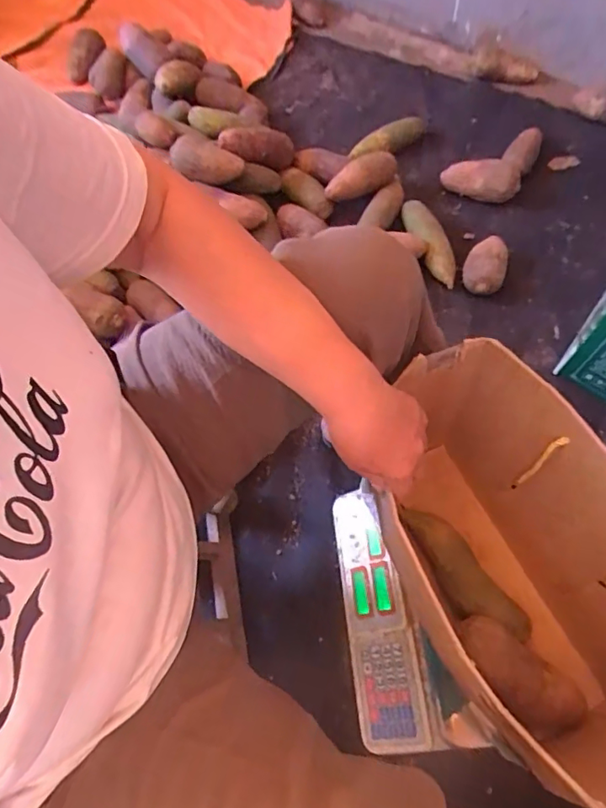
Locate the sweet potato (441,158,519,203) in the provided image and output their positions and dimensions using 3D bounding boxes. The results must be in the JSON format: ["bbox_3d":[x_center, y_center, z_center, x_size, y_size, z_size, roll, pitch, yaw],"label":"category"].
[{"bbox_3d":[0.367,-0.460,1.101,0.156,0.069,0.067,9,63,8],"label":"sweet potato"}]

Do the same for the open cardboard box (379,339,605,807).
[{"bbox_3d":[0.207,0.157,0.546,0.165,0.265,0.373,-23,63,-8],"label":"open cardboard box"}]

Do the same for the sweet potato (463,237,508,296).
[{"bbox_3d":[0.332,-0.254,0.962,0.072,0.054,0.111,12,63,10],"label":"sweet potato"}]

